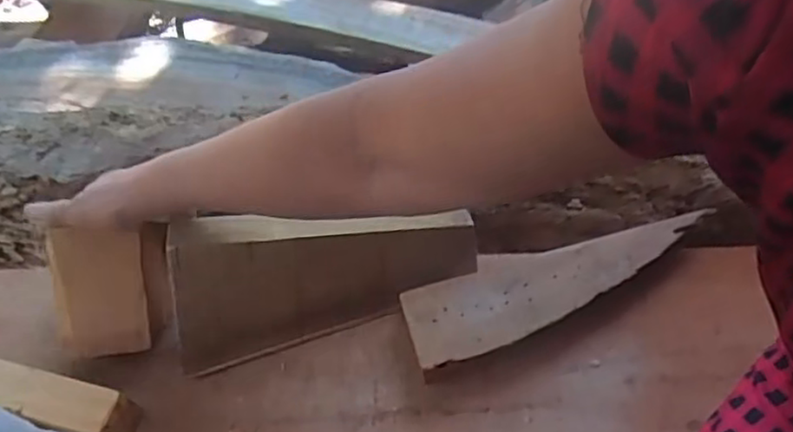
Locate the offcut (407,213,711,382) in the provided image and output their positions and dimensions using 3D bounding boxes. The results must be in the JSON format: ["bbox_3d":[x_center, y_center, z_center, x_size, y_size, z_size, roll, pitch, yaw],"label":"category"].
[{"bbox_3d":[0.121,0.047,0.539,0.243,0.023,0.073,-24,55,-10],"label":"offcut"}]

